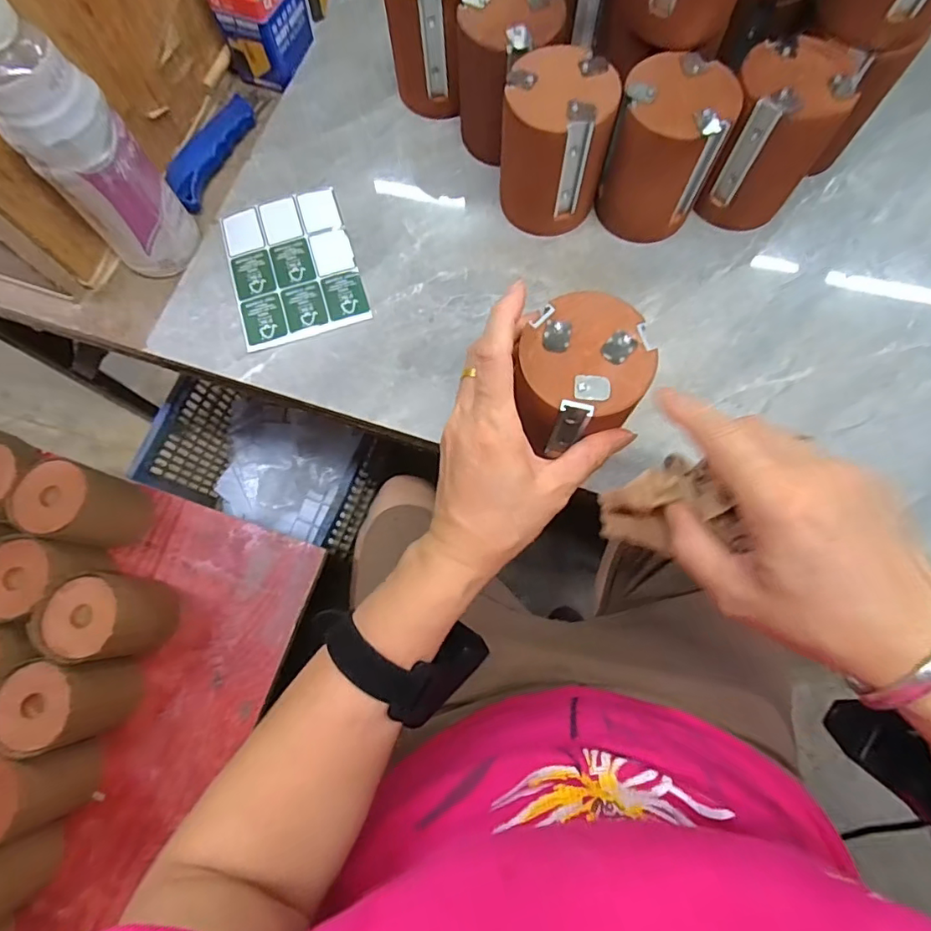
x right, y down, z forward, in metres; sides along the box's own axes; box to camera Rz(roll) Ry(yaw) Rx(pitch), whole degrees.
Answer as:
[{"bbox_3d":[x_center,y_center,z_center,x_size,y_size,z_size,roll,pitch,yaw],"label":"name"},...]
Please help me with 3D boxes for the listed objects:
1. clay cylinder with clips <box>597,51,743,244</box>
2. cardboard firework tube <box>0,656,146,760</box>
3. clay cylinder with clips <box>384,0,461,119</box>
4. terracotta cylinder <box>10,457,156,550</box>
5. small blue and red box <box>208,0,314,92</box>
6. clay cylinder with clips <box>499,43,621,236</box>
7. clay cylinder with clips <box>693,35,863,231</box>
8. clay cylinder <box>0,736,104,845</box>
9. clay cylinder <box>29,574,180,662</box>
[{"bbox_3d":[0.148,-0.233,0.397,0.078,0.101,0.072,24,77,8],"label":"clay cylinder with clips"},{"bbox_3d":[-0.407,0.241,0.543,0.089,0.107,0.080,-5,75,1],"label":"cardboard firework tube"},{"bbox_3d":[-0.021,-0.364,0.437,0.079,0.095,0.077,0,75,2],"label":"clay cylinder with clips"},{"bbox_3d":[-0.428,0.046,0.596,0.094,0.100,0.080,12,76,5],"label":"terracotta cylinder"},{"bbox_3d":[-0.181,-0.411,0.479,0.057,0.077,0.079,22,77,8],"label":"small blue and red box"},{"bbox_3d":[0.070,-0.241,0.402,0.079,0.101,0.076,18,76,7],"label":"clay cylinder with clips"},{"bbox_3d":[0.228,-0.245,0.398,0.074,0.100,0.073,29,78,9],"label":"clay cylinder with clips"},{"bbox_3d":[-0.440,0.320,0.526,0.079,0.110,0.079,-15,75,-2],"label":"clay cylinder"},{"bbox_3d":[-0.383,0.164,0.572,0.082,0.115,0.083,0,75,2],"label":"clay cylinder"}]

